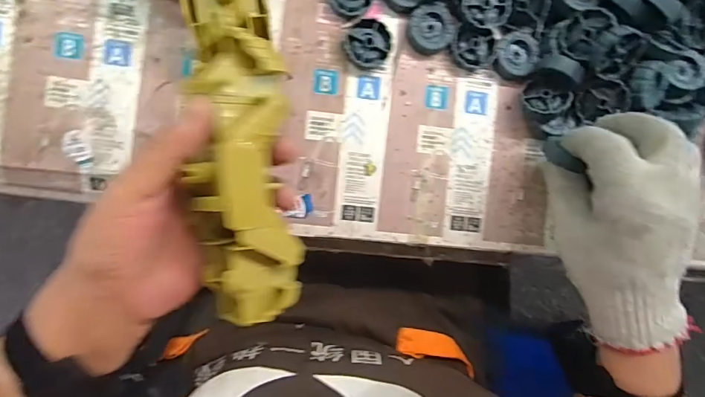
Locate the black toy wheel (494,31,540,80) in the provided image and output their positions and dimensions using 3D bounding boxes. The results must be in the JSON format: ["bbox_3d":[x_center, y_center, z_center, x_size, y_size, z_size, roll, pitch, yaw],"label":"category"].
[{"bbox_3d":[0.140,-0.124,0.383,0.034,0.012,0.040,24,89,-7],"label":"black toy wheel"}]

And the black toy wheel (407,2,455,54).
[{"bbox_3d":[0.066,-0.142,0.372,0.039,0.009,0.039,0,92,-7],"label":"black toy wheel"}]

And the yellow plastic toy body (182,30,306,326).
[{"bbox_3d":[-0.064,-0.010,0.256,0.060,0.046,0.160,-3,95,-6],"label":"yellow plastic toy body"}]

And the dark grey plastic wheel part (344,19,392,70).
[{"bbox_3d":[0.013,-0.126,0.368,0.038,0.014,0.035,0,92,-7],"label":"dark grey plastic wheel part"}]

